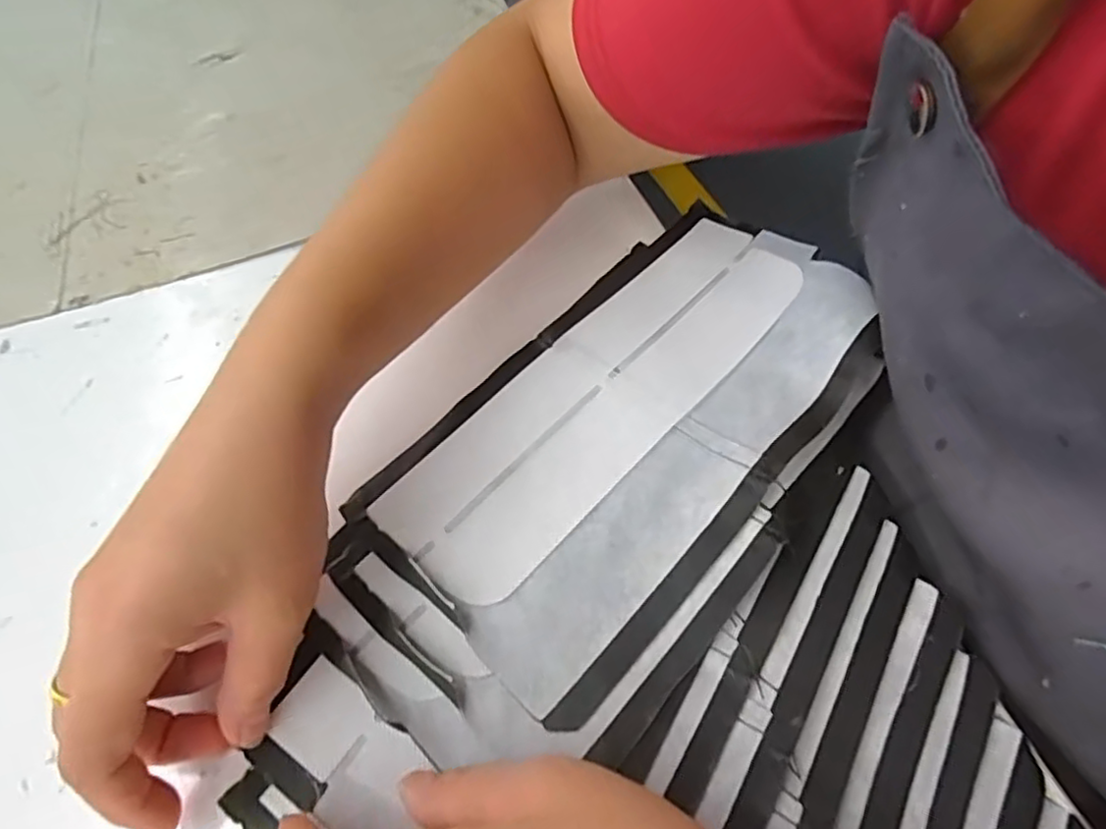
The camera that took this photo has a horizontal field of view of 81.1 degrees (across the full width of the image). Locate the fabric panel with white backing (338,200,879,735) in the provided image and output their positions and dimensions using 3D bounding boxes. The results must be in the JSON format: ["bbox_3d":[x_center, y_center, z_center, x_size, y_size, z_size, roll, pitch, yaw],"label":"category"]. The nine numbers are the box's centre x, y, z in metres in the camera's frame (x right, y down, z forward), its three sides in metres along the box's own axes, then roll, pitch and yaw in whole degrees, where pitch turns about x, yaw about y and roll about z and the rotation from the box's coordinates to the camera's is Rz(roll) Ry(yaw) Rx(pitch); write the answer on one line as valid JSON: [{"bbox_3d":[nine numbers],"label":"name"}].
[{"bbox_3d":[0.036,-0.007,0.269,0.123,0.022,0.228,36,64,23],"label":"fabric panel with white backing"}]

